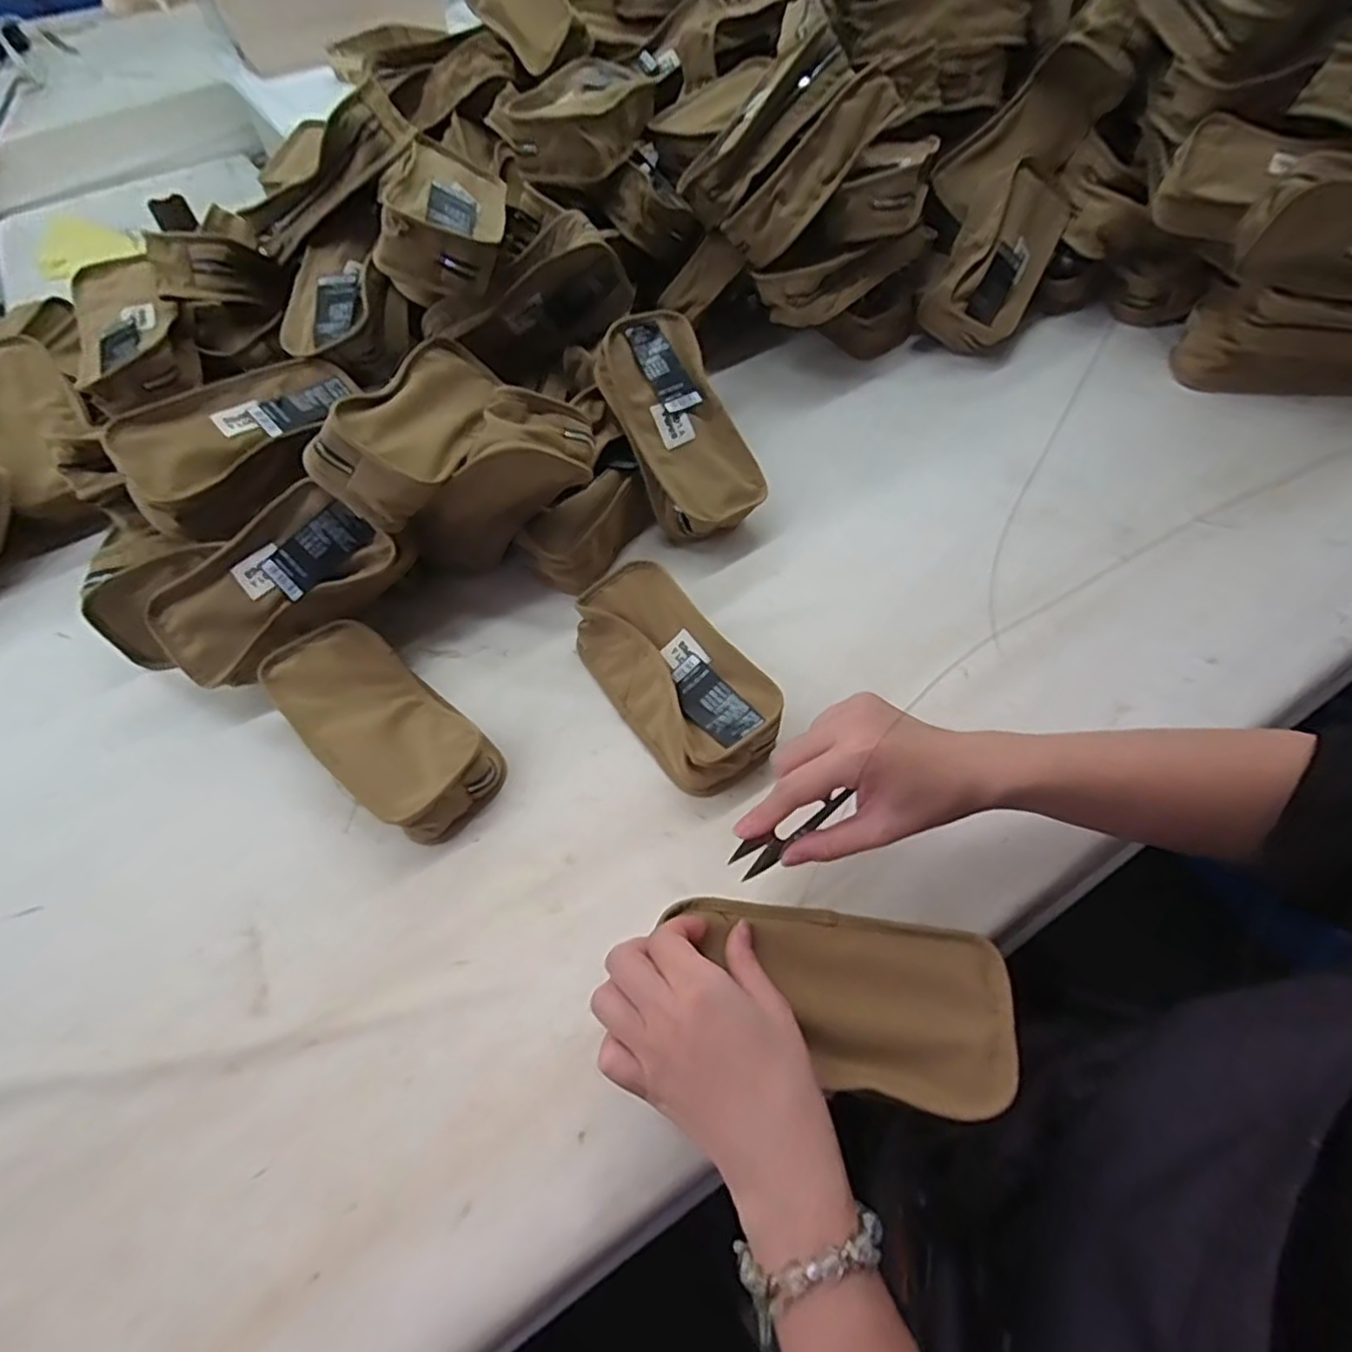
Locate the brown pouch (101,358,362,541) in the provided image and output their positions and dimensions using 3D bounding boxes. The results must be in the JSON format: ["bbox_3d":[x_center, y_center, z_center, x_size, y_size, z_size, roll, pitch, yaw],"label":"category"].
[{"bbox_3d":[-0.350,-0.193,0.568,0.108,0.049,0.192,47,58,5],"label":"brown pouch"}]

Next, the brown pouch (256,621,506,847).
[{"bbox_3d":[-0.214,0.036,0.505,0.186,0.055,0.090,36,66,24],"label":"brown pouch"}]

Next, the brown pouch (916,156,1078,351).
[{"bbox_3d":[0.345,-0.451,0.747,0.100,0.066,0.192,34,83,-21],"label":"brown pouch"}]

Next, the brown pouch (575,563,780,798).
[{"bbox_3d":[-0.006,-0.003,0.517,0.086,0.055,0.184,-32,61,-16],"label":"brown pouch"}]

